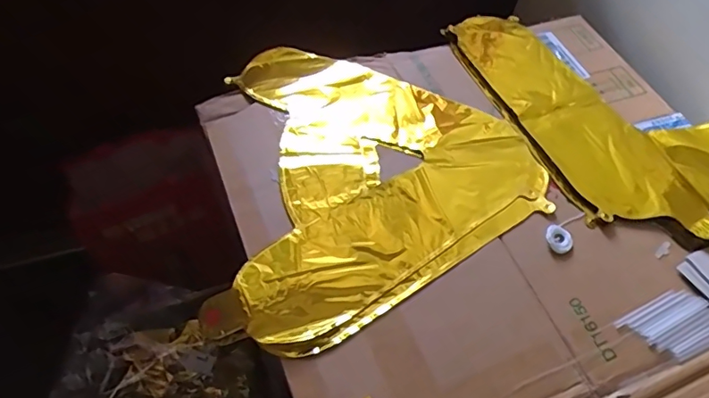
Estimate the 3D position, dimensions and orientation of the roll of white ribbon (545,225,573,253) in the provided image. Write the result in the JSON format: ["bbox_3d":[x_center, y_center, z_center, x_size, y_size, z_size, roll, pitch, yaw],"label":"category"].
[{"bbox_3d":[0.212,0.042,0.542,0.026,0.005,0.029,-28,63,-21],"label":"roll of white ribbon"}]

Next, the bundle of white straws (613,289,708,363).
[{"bbox_3d":[0.315,0.124,0.508,0.101,0.004,0.061,-22,61,-18],"label":"bundle of white straws"}]

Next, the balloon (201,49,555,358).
[{"bbox_3d":[0.001,-0.047,0.596,0.375,0.025,0.381,-16,59,-14],"label":"balloon"}]

